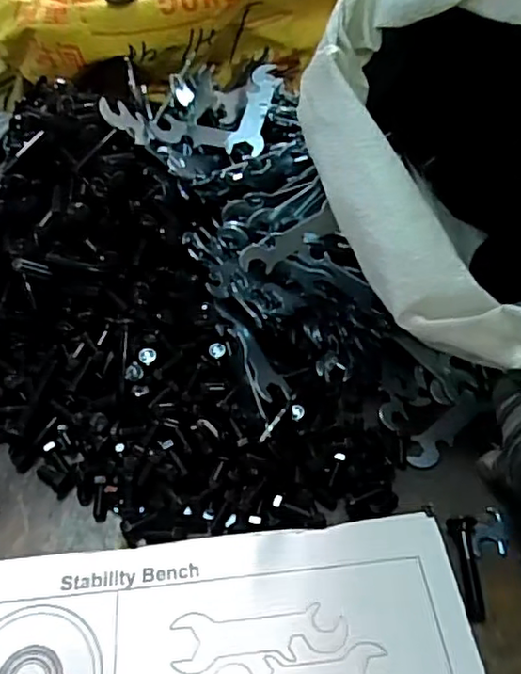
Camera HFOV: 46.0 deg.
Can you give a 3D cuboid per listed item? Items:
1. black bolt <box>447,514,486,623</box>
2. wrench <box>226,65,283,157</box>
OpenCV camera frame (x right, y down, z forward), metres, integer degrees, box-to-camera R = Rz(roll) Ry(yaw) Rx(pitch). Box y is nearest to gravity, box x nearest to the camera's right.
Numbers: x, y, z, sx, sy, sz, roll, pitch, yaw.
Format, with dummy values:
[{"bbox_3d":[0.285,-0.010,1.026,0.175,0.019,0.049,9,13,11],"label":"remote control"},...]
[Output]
[{"bbox_3d":[0.127,0.139,0.374,0.015,0.014,0.060,2,50,0],"label":"black bolt"},{"bbox_3d":[-0.004,-0.180,0.478,0.029,0.007,0.091,9,68,9],"label":"wrench"}]

